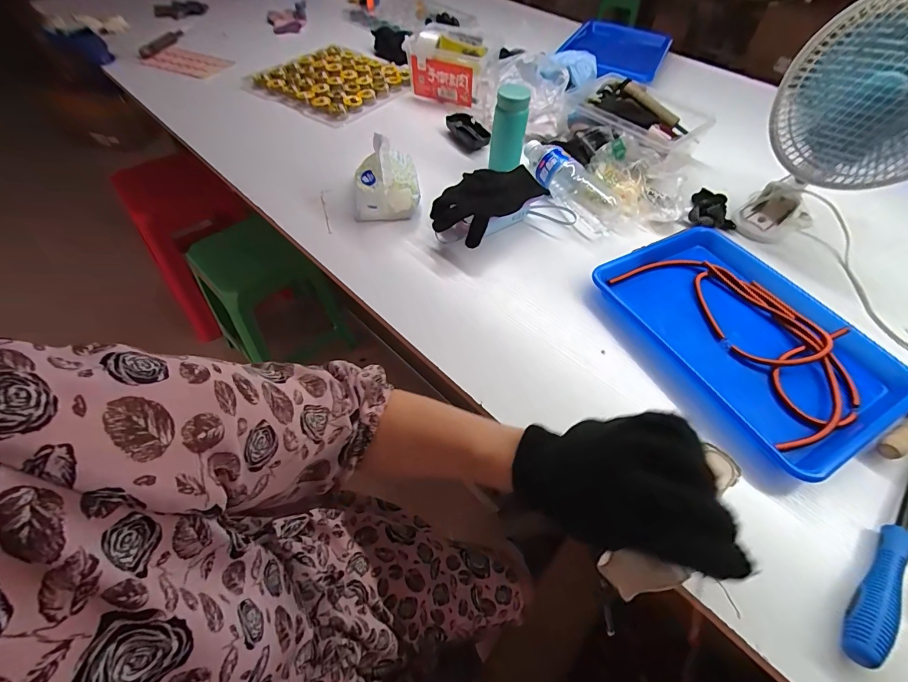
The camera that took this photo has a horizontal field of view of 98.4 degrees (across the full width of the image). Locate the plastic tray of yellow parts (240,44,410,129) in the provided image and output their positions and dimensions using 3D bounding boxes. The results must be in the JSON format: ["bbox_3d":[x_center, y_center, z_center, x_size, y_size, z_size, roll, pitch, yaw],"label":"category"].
[{"bbox_3d":[-0.260,-0.605,0.896,0.260,0.031,0.308,26,57,15],"label":"plastic tray of yellow parts"}]

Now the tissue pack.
[{"bbox_3d":[-0.108,-0.266,0.629,0.102,0.085,0.122,-5,55,-6],"label":"tissue pack"}]

